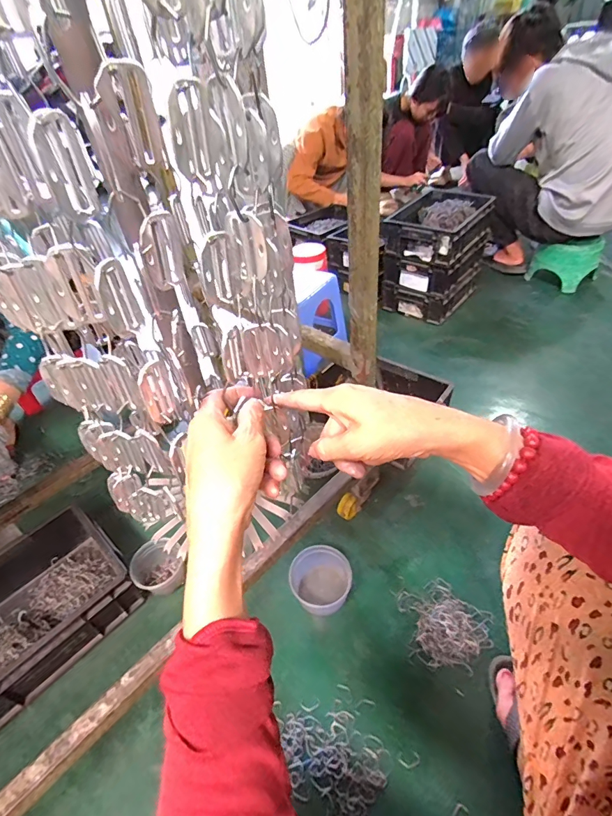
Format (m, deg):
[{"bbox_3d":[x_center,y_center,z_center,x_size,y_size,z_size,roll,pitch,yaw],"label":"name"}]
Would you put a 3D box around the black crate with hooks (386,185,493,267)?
[{"bbox_3d":[0.468,-0.620,1.376,0.253,0.132,0.350,23,50,28],"label":"black crate with hooks"}]

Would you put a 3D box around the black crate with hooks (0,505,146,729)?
[{"bbox_3d":[-0.510,0.390,0.752,0.343,0.120,0.236,-36,50,-29],"label":"black crate with hooks"}]

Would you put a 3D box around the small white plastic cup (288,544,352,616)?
[{"bbox_3d":[0.029,0.327,0.766,0.111,0.062,0.111,-4,42,3],"label":"small white plastic cup"}]

